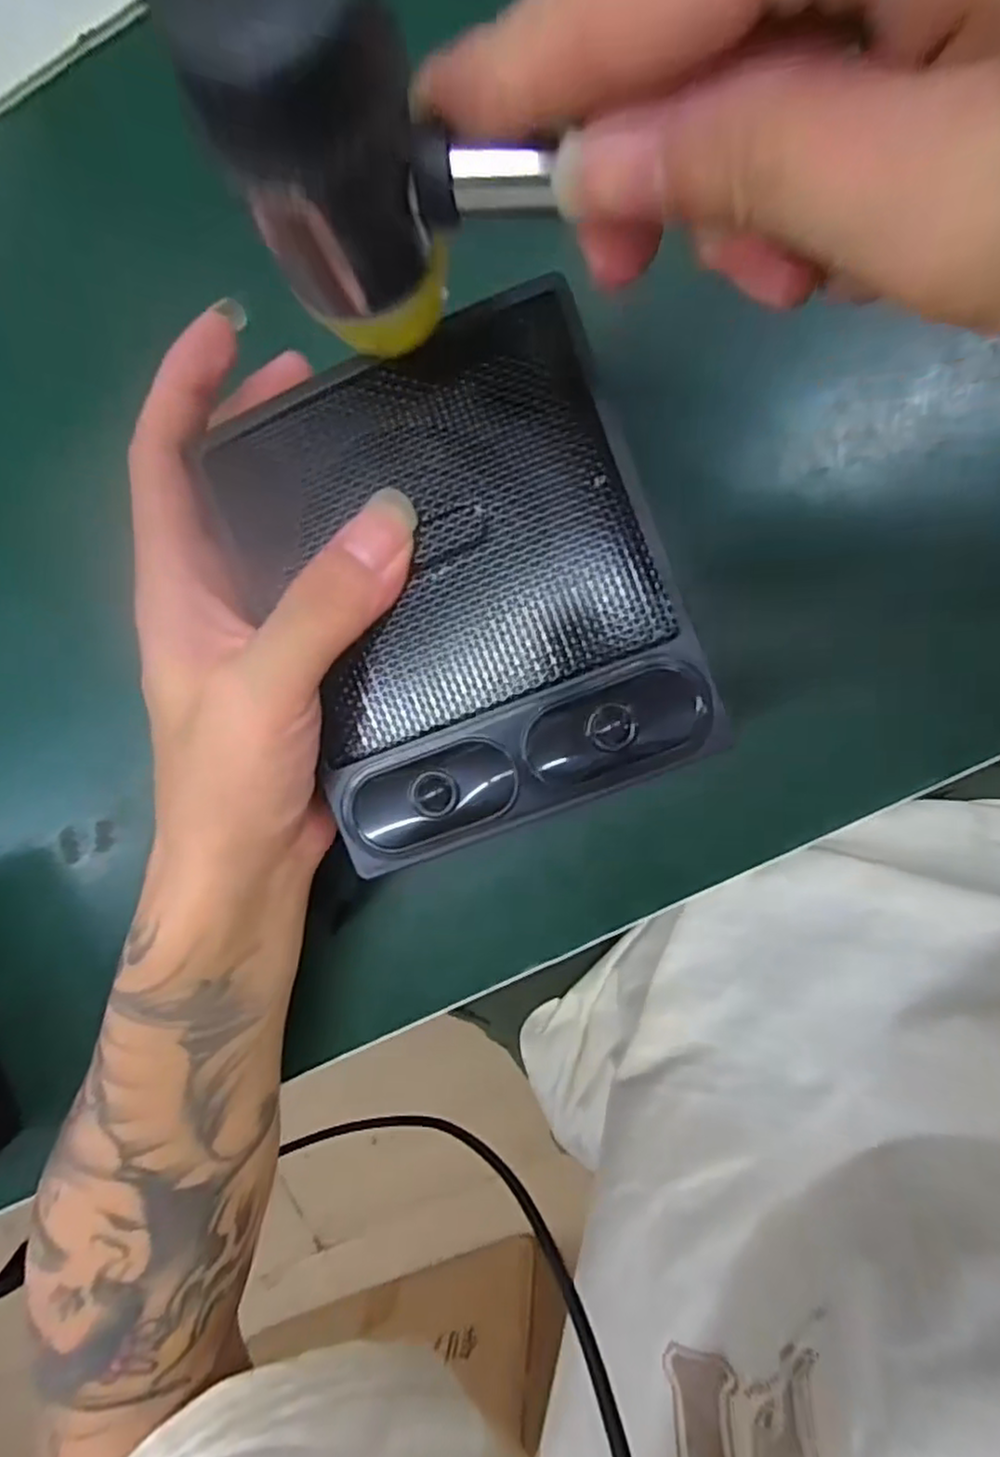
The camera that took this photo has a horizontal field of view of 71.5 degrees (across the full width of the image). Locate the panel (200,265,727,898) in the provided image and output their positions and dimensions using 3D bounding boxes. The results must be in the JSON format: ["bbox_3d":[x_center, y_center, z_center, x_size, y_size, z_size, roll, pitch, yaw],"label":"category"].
[{"bbox_3d":[-0.011,-0.039,0.202,0.113,0.012,0.138,-20,95,7],"label":"panel"}]

